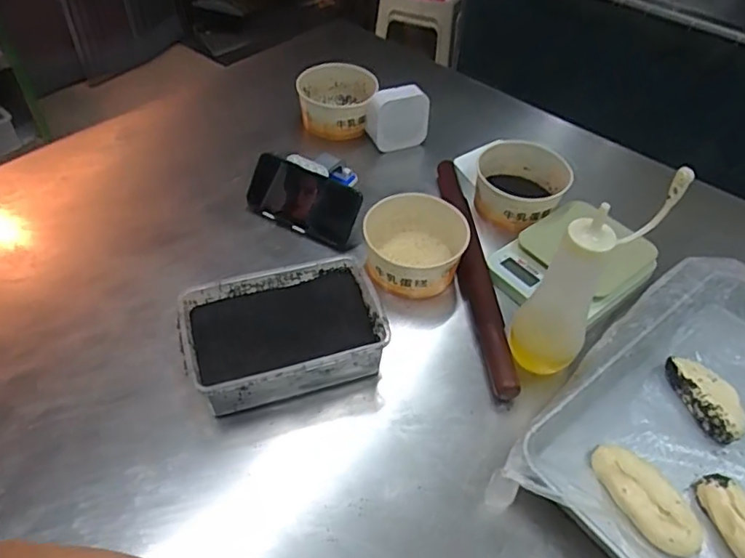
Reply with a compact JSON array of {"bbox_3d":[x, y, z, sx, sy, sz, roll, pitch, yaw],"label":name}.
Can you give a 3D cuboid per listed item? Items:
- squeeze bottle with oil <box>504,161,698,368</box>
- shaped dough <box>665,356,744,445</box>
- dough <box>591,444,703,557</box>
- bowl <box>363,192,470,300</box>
[{"bbox_3d":[0.210,-0.003,0.581,0.080,0.223,0.093,36,56,26],"label":"squeeze bottle with oil"},{"bbox_3d":[0.364,0.126,0.622,0.049,0.028,0.097,-13,50,-15],"label":"shaped dough"},{"bbox_3d":[0.259,0.205,0.543,0.047,0.024,0.111,-20,52,-20],"label":"dough"},{"bbox_3d":[0.051,-0.040,0.729,0.122,0.071,0.129,2,48,-2],"label":"bowl"}]

